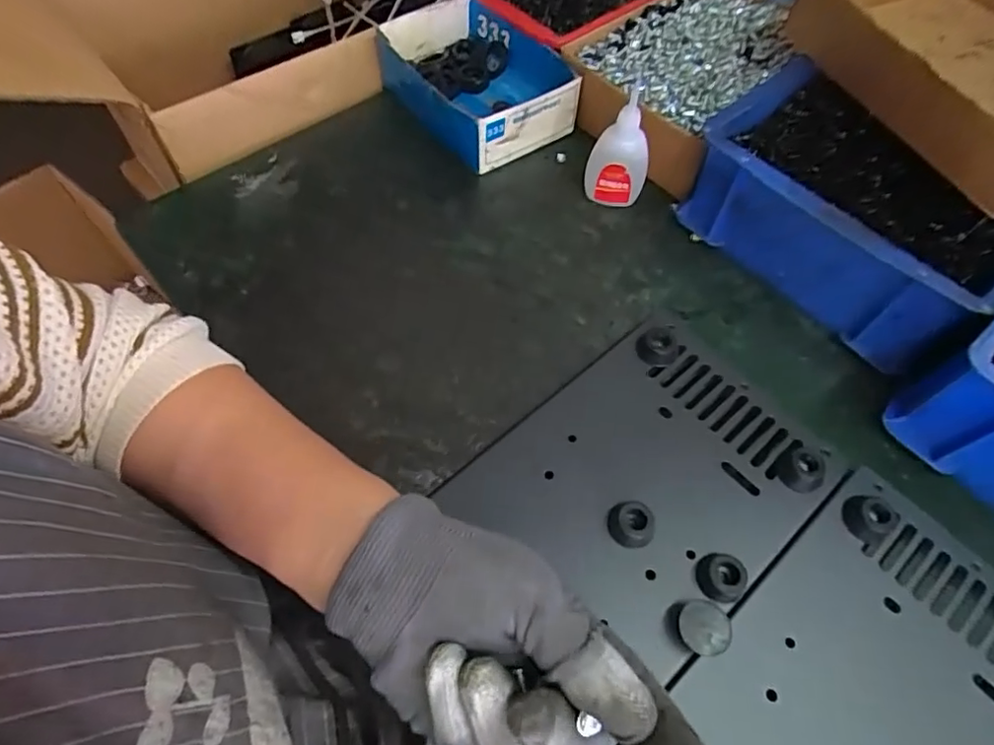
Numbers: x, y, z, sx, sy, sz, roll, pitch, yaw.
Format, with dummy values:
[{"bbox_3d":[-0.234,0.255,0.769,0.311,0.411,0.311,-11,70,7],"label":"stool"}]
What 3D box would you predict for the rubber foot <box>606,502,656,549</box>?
[{"bbox_3d":[0.073,0.083,0.310,0.022,0.013,0.023,5,58,2],"label":"rubber foot"}]

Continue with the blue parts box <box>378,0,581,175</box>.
[{"bbox_3d":[-0.022,-0.253,0.500,0.118,0.058,0.166,-35,65,-21],"label":"blue parts box"}]

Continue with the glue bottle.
[{"bbox_3d":[0.093,-0.168,0.427,0.045,0.097,0.023,13,58,6],"label":"glue bottle"}]

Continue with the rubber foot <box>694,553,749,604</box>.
[{"bbox_3d":[0.116,0.107,0.295,0.022,0.015,0.023,1,58,-1],"label":"rubber foot"}]

